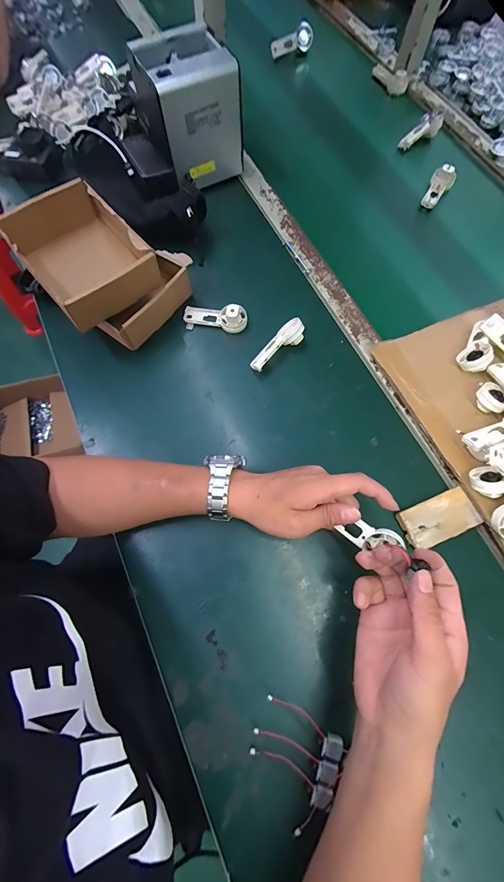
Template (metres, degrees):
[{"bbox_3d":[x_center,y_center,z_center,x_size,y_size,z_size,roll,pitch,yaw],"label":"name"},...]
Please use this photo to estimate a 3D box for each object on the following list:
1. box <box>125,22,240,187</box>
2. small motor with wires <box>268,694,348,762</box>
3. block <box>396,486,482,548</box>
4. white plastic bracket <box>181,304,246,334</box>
[{"bbox_3d":[-0.105,-0.538,0.534,0.126,0.137,0.148,-27,74,-10],"label":"box"},{"bbox_3d":[0.054,0.285,0.330,0.085,0.020,0.020,34,74,10],"label":"small motor with wires"},{"bbox_3d":[0.221,0.093,0.387,0.089,0.008,0.048,-21,73,-8],"label":"block"},{"bbox_3d":[-0.054,-0.184,0.477,0.092,0.028,0.032,6,71,1],"label":"white plastic bracket"}]

